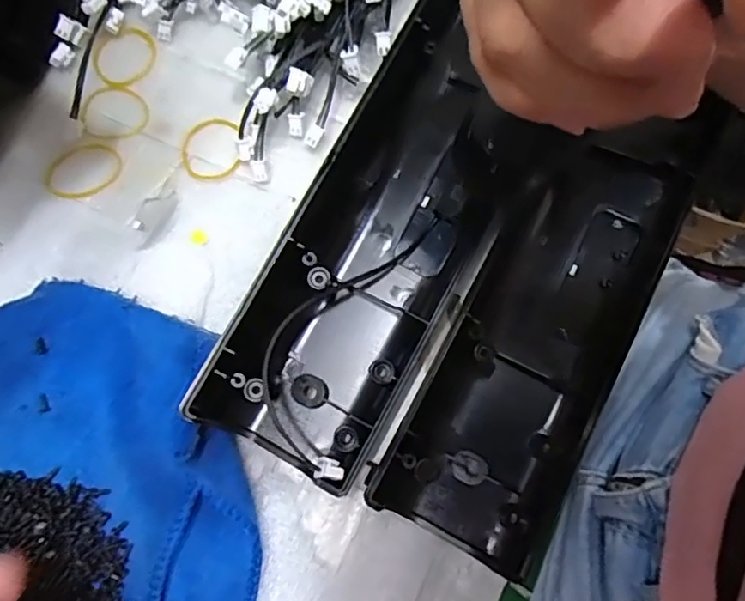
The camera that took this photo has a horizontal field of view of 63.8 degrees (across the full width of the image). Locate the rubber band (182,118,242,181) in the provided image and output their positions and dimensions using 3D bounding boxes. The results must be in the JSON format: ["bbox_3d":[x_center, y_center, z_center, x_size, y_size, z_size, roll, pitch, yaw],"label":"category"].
[{"bbox_3d":[-0.074,-0.070,0.273,0.027,0.004,0.029,0,76,1],"label":"rubber band"}]

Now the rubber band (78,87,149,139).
[{"bbox_3d":[-0.119,-0.087,0.275,0.030,0.004,0.026,-5,78,0],"label":"rubber band"}]

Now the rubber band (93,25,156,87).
[{"bbox_3d":[-0.118,-0.117,0.282,0.027,0.004,0.031,29,78,8],"label":"rubber band"}]

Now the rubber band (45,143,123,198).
[{"bbox_3d":[-0.130,-0.058,0.268,0.034,0.004,0.025,-18,78,-3],"label":"rubber band"}]

